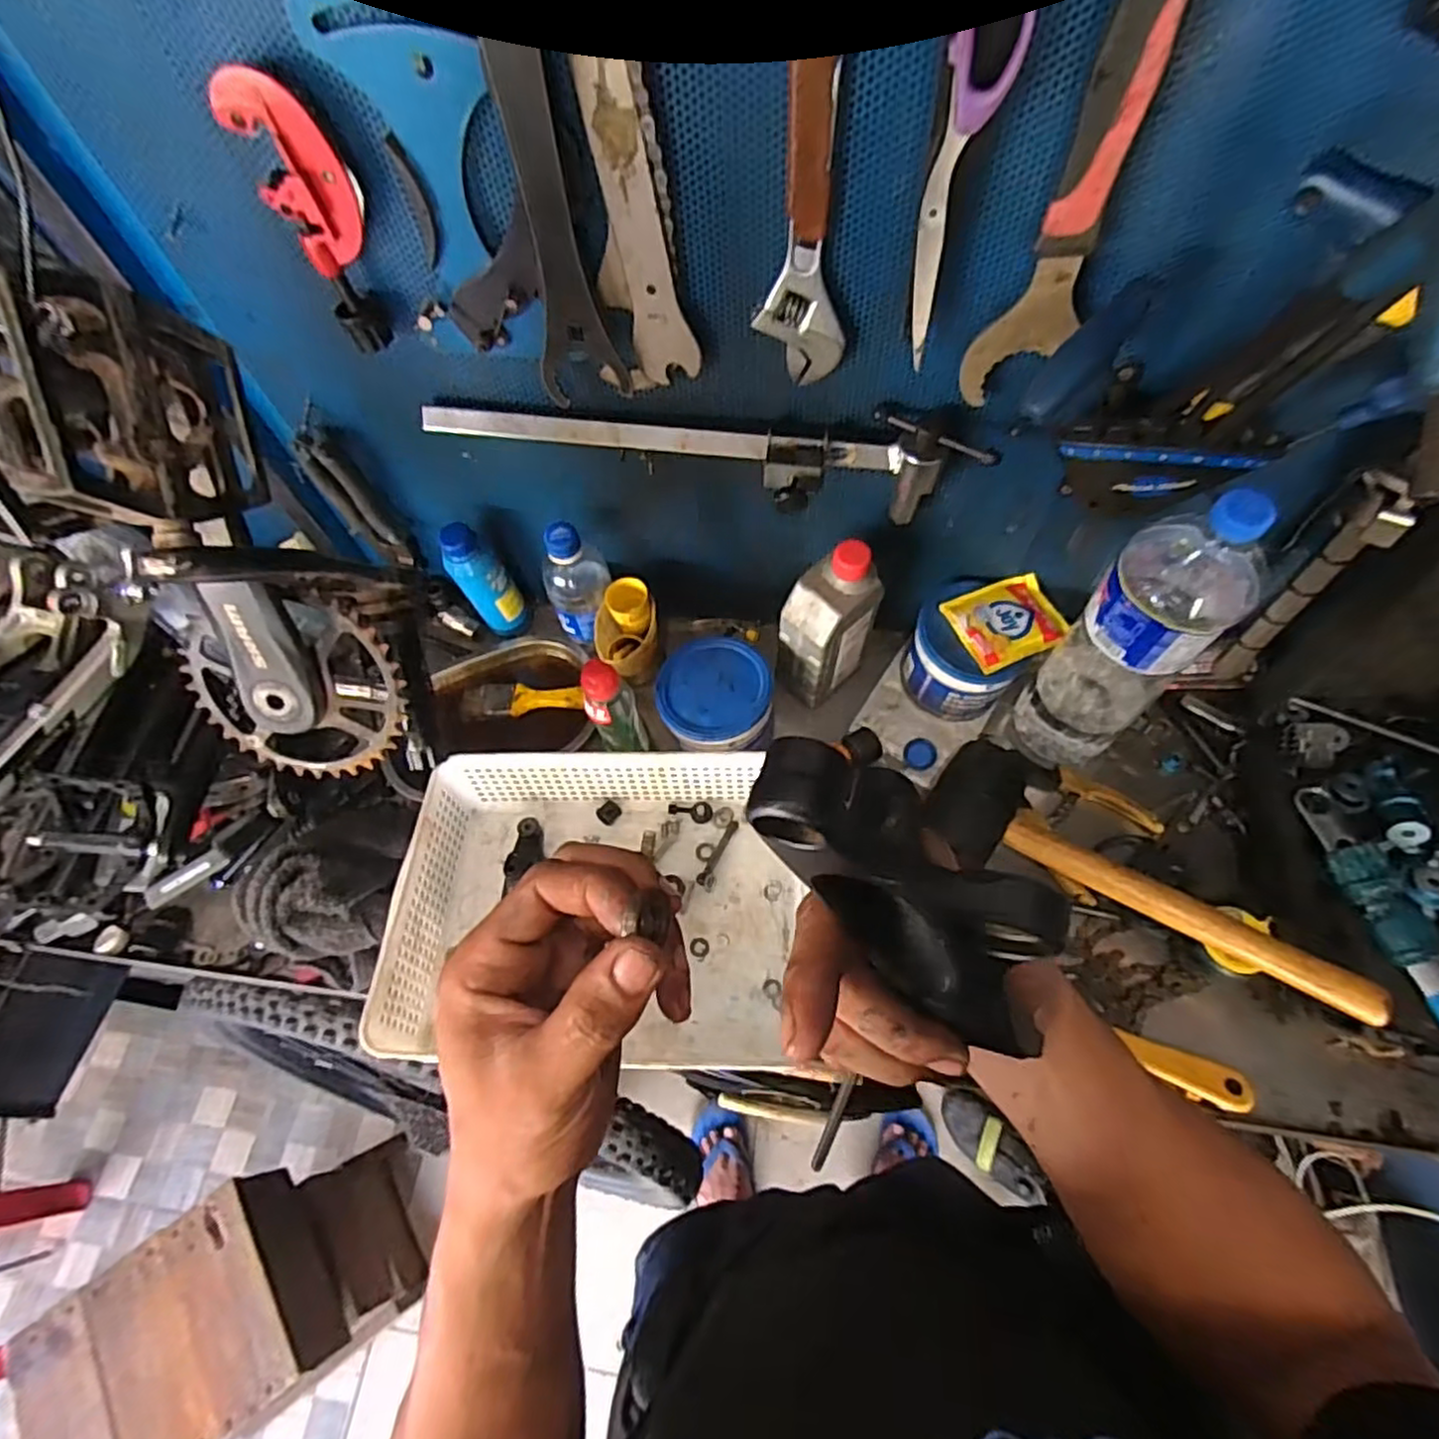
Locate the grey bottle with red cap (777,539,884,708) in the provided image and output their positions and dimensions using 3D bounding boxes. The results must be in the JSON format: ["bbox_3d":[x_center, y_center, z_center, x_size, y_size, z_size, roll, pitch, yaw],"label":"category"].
[{"bbox_3d":[0.095,-0.086,0.641,0.079,0.170,0.060,-40,67,-16],"label":"grey bottle with red cap"}]

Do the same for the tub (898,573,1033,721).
[{"bbox_3d":[0.230,-0.059,0.678,0.094,0.095,0.108,-30,65,-12],"label":"tub"}]

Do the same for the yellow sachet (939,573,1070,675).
[{"bbox_3d":[0.261,-0.091,0.641,0.093,0.011,0.081,-21,63,-7],"label":"yellow sachet"}]

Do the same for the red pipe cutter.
[{"bbox_3d":[-0.237,-0.300,0.429,0.049,0.146,0.022,-6,63,0],"label":"red pipe cutter"}]

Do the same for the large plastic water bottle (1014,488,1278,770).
[{"bbox_3d":[0.327,-0.061,0.560,0.093,0.306,0.101,40,72,21],"label":"large plastic water bottle"}]

